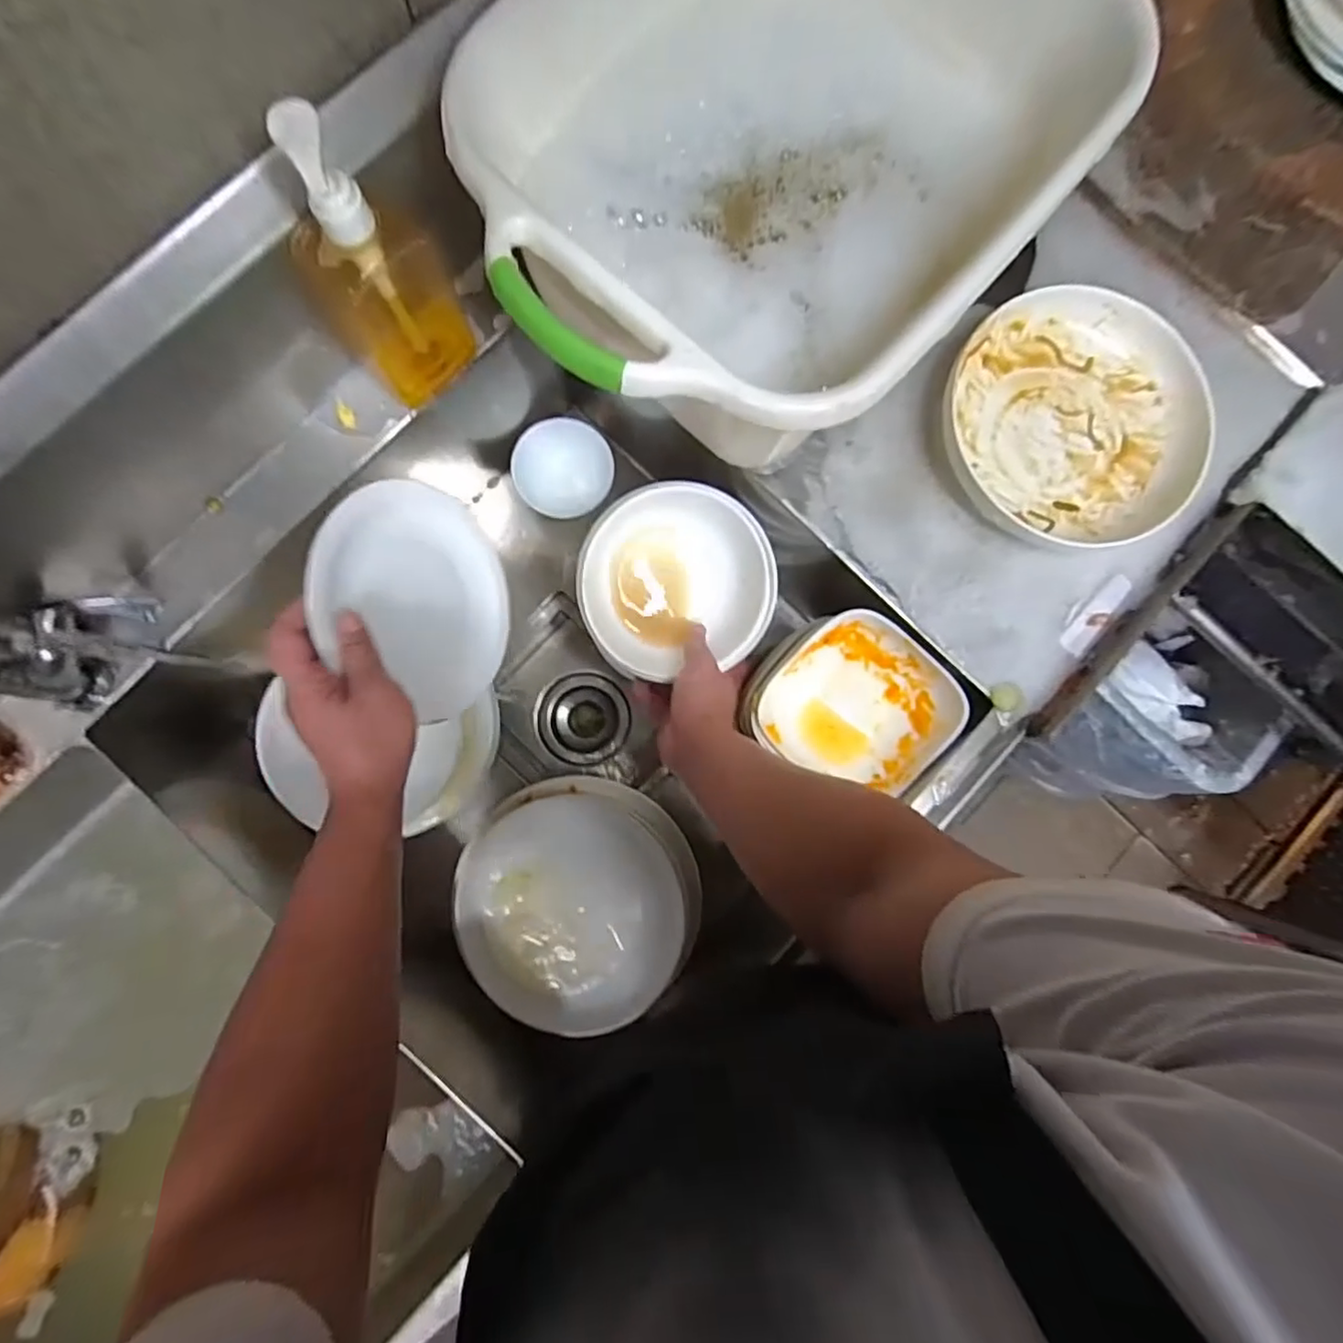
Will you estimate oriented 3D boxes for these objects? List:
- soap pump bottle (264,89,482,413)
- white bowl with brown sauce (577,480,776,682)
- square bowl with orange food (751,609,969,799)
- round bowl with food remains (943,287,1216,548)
[{"bbox_3d":[-0.208,-0.281,0.441,0.061,0.219,0.084,37,84,1],"label":"soap pump bottle"},{"bbox_3d":[0.003,-0.082,0.624,0.182,0.074,0.194,-3,104,-12],"label":"white bowl with brown sauce"},{"bbox_3d":[0.164,0.036,0.574,0.152,0.059,0.145,42,84,2],"label":"square bowl with orange food"},{"bbox_3d":[0.346,-0.215,0.557,0.215,0.038,0.228,0,84,-3],"label":"round bowl with food remains"}]

